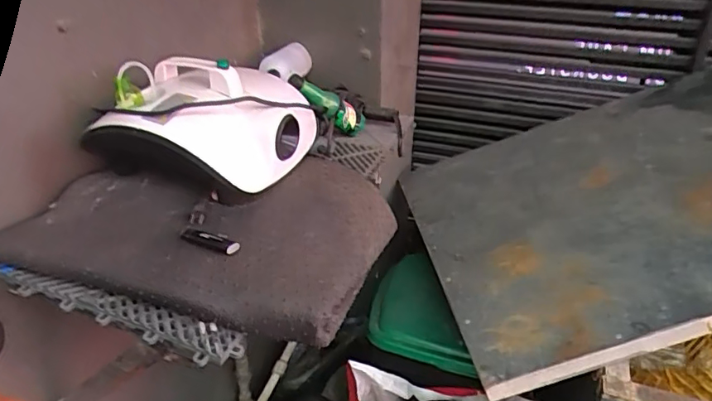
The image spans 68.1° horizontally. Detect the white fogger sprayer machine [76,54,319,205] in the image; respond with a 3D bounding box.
[{"bbox_3d":[-0.231,-0.135,0.862,0.259,0.172,0.311,18,34,27],"label":"white fogger sprayer machine"}]

